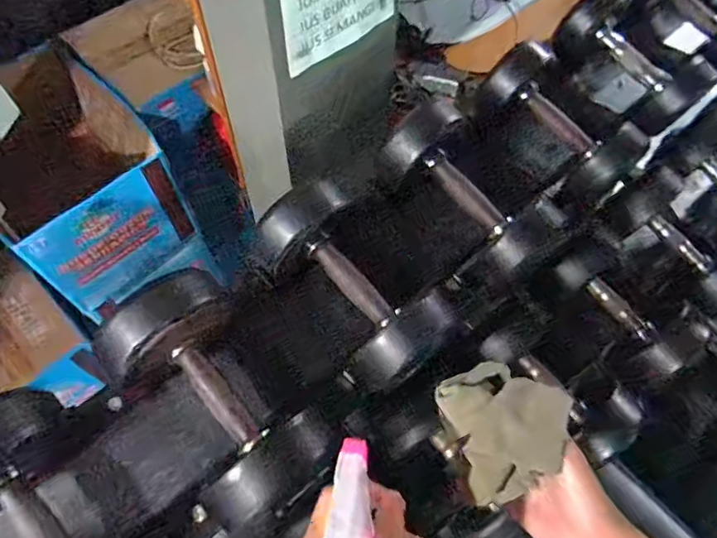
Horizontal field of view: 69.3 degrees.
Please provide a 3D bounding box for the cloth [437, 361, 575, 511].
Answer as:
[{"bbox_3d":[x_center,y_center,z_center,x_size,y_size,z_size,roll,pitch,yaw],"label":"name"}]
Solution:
[{"bbox_3d":[0.115,0.116,0.393,0.088,0.027,0.092,-16,62,-10],"label":"cloth"}]

